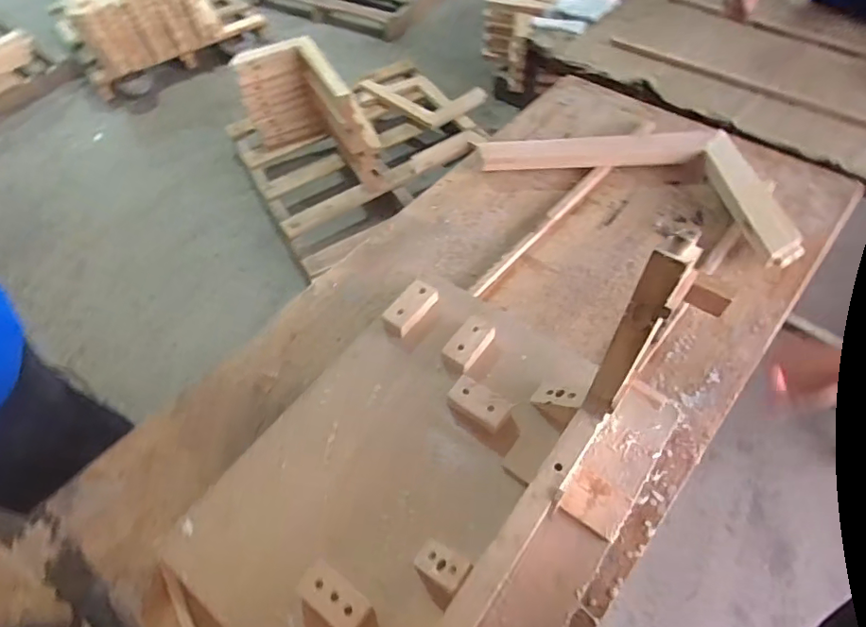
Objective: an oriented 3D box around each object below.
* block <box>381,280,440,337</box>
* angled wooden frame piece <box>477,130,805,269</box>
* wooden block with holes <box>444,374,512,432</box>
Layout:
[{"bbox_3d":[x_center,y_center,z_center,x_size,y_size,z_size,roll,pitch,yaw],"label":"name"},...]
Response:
[{"bbox_3d":[-0.033,-0.009,0.755,0.038,0.023,0.089,34,63,24],"label":"block"},{"bbox_3d":[0.385,-0.275,0.951,0.526,0.056,0.274,23,59,18],"label":"angled wooden frame piece"},{"bbox_3d":[0.059,0.116,0.682,0.075,0.022,0.045,30,62,22],"label":"wooden block with holes"}]

